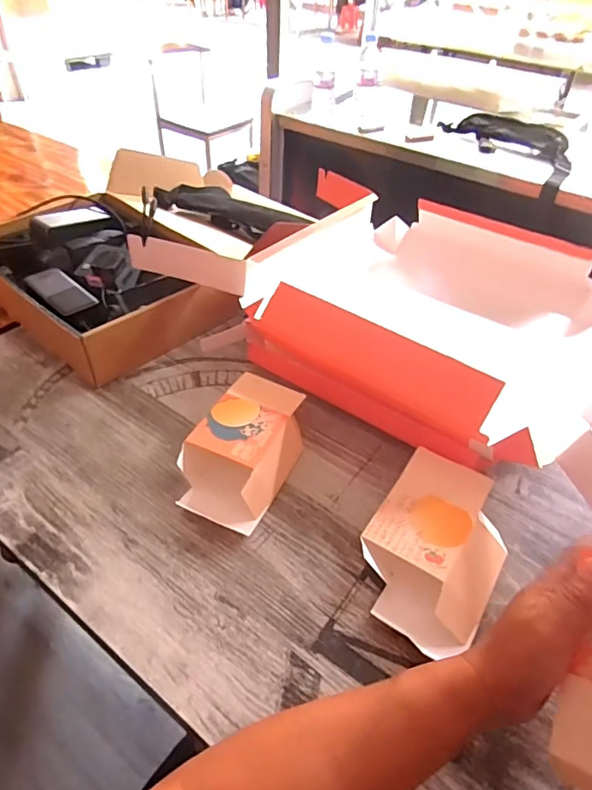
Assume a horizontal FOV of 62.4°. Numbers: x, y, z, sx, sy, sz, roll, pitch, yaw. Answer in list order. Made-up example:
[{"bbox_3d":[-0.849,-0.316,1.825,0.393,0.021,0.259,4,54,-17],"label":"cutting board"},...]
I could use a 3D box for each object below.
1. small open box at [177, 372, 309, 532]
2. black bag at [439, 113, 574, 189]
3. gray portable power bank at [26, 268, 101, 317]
[{"bbox_3d":[-0.055,0.059,0.553,0.104,0.049,0.176,19,46,15],"label":"small open box"},{"bbox_3d":[0.526,-0.616,1.196,0.164,0.056,0.463,-15,47,-18],"label":"black bag"},{"bbox_3d":[-0.342,-0.155,0.708,0.119,0.011,0.052,35,52,28],"label":"gray portable power bank"}]

